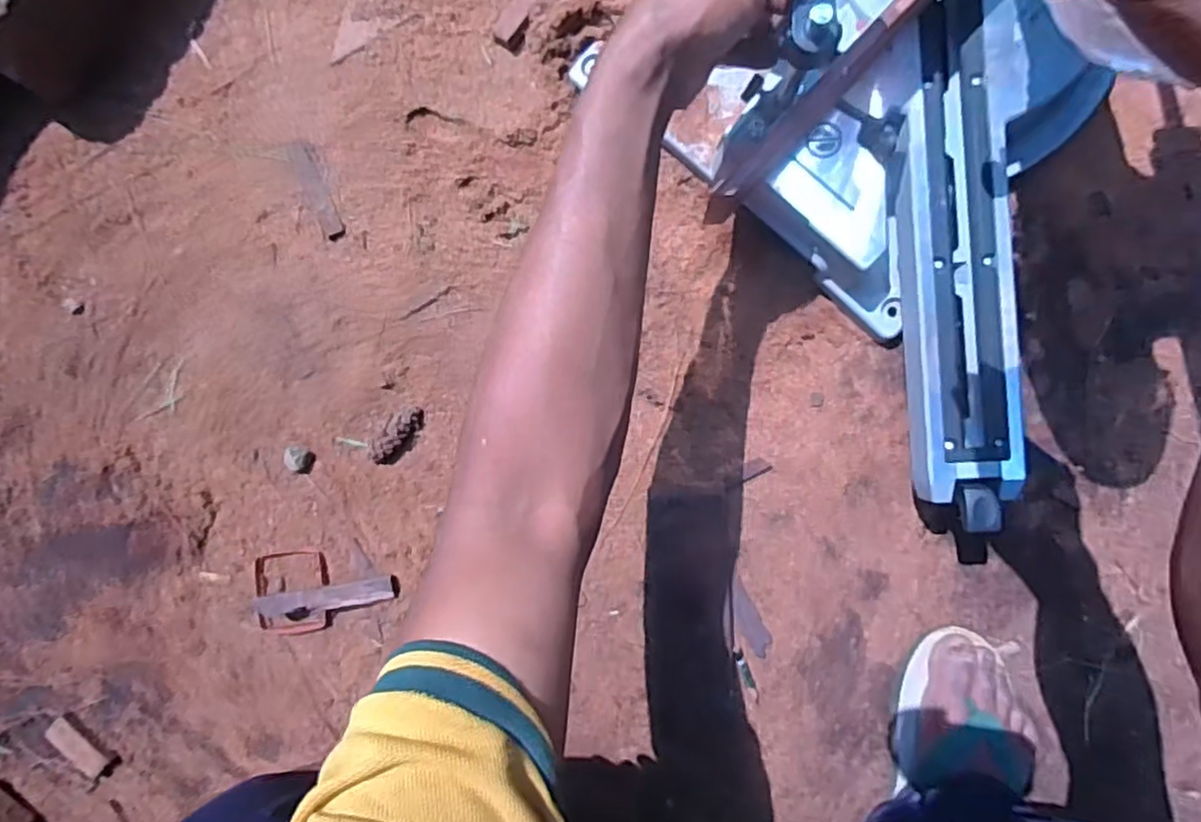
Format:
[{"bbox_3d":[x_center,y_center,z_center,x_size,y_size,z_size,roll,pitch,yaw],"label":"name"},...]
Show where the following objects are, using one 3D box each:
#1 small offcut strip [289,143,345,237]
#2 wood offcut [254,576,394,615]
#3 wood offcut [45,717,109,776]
[{"bbox_3d":[-0.250,-0.197,0.602,0.023,0.004,0.087,-25,89,5],"label":"small offcut strip"},{"bbox_3d":[-0.242,0.165,0.600,0.120,0.021,0.021,-9,91,5],"label":"wood offcut"},{"bbox_3d":[-0.487,0.313,0.633,0.062,0.014,0.020,45,94,2],"label":"wood offcut"}]

